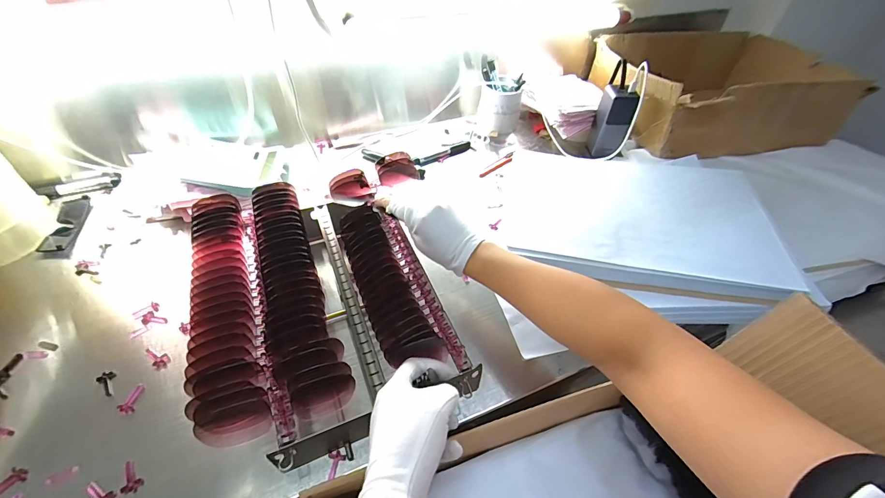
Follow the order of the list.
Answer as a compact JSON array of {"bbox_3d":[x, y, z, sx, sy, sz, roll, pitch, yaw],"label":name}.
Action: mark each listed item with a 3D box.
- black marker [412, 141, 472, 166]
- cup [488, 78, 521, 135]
[{"bbox_3d":[0.003,-0.188,0.749,0.140,0.013,0.021,-29,55,-28],"label":"black marker"},{"bbox_3d":[0.130,-0.303,0.816,0.070,0.088,0.080,10,46,5],"label":"cup"}]

